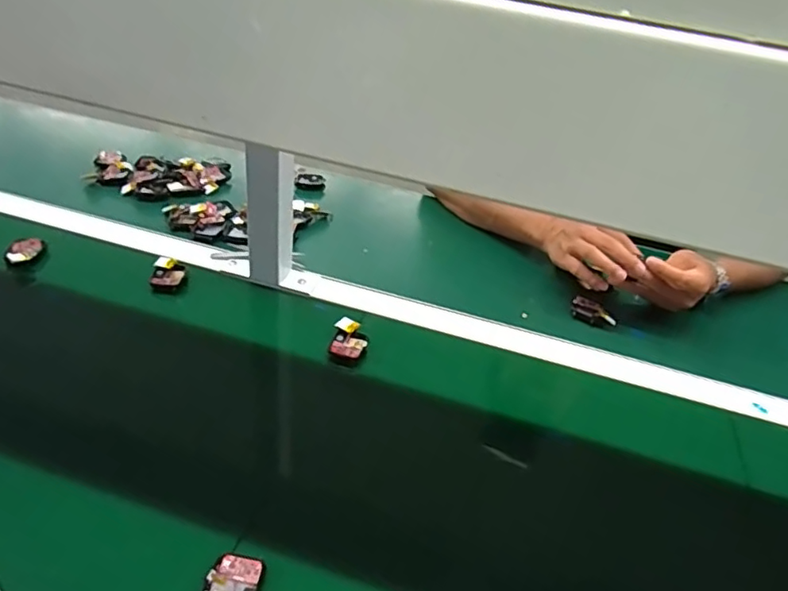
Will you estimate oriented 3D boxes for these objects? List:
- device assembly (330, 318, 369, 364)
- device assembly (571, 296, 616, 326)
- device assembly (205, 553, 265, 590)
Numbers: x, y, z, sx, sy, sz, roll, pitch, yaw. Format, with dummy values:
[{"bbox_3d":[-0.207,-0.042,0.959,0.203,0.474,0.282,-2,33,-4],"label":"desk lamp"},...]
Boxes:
[{"bbox_3d":[-0.048,0.048,0.631,0.037,0.021,0.046,11,34,0],"label":"device assembly"},{"bbox_3d":[0.243,0.022,0.709,0.055,0.015,0.027,29,38,25],"label":"device assembly"},{"bbox_3d":[-0.113,0.204,0.408,0.034,0.019,0.048,13,34,5],"label":"device assembly"}]

